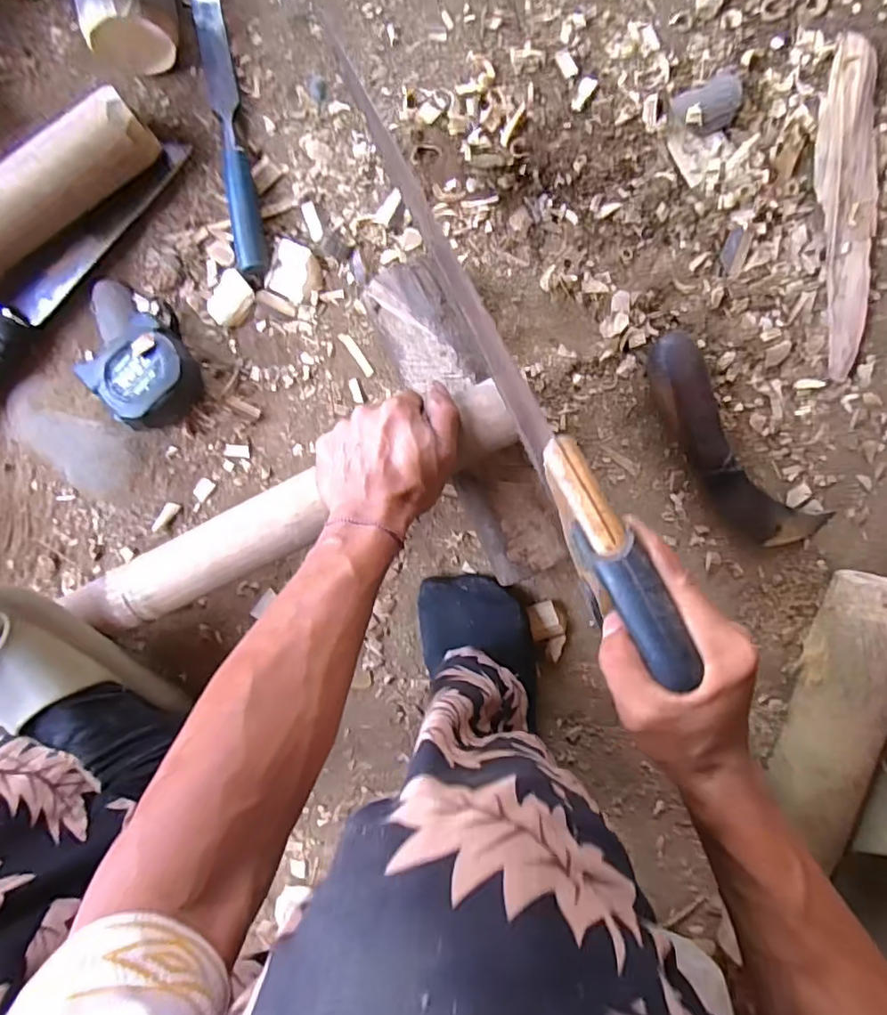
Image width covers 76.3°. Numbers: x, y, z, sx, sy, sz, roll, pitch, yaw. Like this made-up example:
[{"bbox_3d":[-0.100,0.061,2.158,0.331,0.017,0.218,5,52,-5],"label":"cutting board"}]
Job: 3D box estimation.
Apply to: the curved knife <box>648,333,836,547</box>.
[{"bbox_3d":[0.246,-0.049,0.490,0.070,0.039,0.223,-40,93,5],"label":"curved knife"}]

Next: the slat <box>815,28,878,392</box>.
[{"bbox_3d":[0.350,-0.253,0.483,0.050,0.010,0.271,-6,95,3],"label":"slat"}]

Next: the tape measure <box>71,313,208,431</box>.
[{"bbox_3d":[-0.260,-0.115,0.495,0.081,0.047,0.079,-43,93,5],"label":"tape measure"}]

